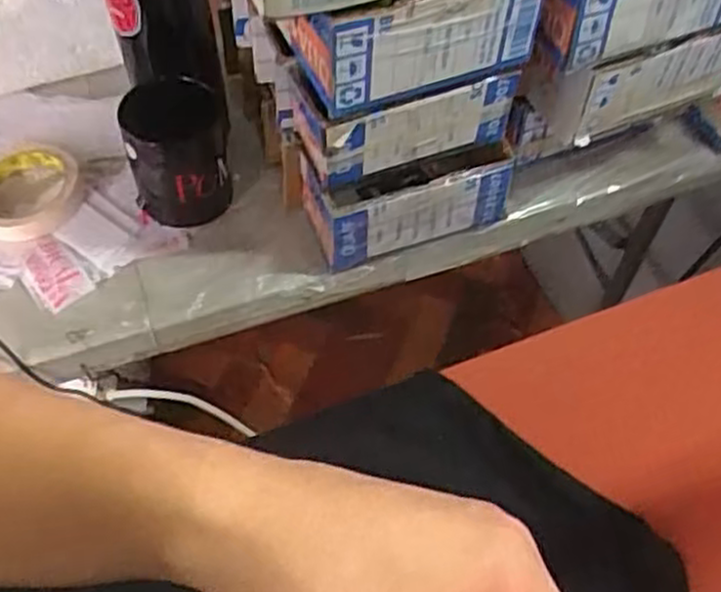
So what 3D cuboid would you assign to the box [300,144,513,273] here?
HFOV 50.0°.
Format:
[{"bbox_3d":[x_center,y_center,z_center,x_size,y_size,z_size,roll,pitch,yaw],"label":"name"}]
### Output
[{"bbox_3d":[0.036,-0.087,0.628,0.156,0.076,0.078,-16,58,-12],"label":"box"}]

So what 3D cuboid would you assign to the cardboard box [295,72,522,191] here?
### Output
[{"bbox_3d":[0.029,-0.137,0.568,0.154,0.082,0.068,-21,59,-14],"label":"cardboard box"}]

